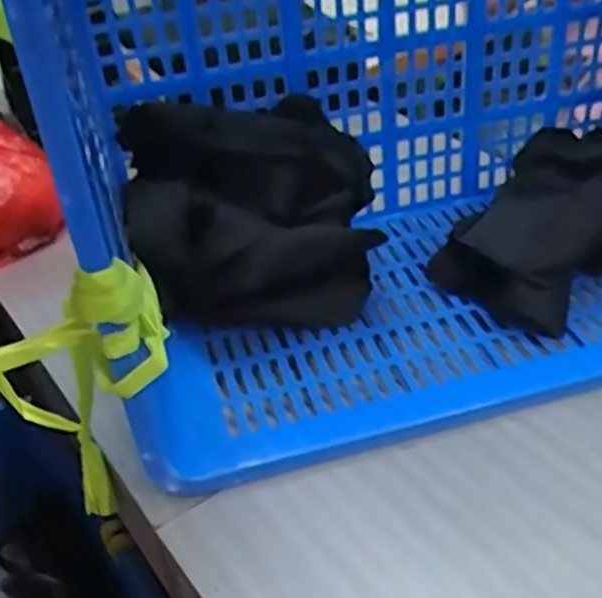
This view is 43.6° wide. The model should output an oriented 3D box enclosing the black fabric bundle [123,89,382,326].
[{"bbox_3d":[-0.045,-0.073,0.711,0.219,0.169,0.176,-16,39,-12],"label":"black fabric bundle"}]

